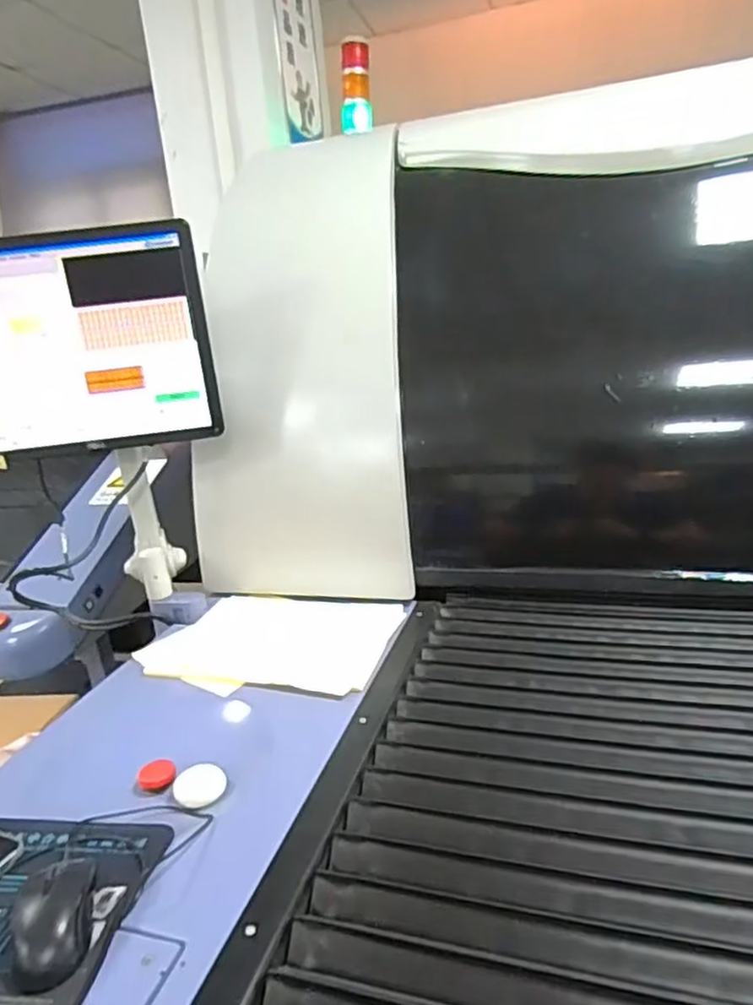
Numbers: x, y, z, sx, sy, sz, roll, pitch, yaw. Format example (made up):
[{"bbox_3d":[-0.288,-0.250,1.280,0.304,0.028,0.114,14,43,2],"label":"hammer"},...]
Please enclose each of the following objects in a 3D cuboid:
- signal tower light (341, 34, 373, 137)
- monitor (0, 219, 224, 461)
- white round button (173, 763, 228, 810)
[{"bbox_3d":[-0.053,-1.047,1.685,0.073,0.205,0.056,-8,16,-10],"label":"signal tower light"},{"bbox_3d":[-0.429,-0.229,0.966,0.365,0.301,0.052,-6,16,-3],"label":"monitor"},{"bbox_3d":[-0.185,0.300,0.707,0.062,0.014,0.048,9,22,40],"label":"white round button"}]

